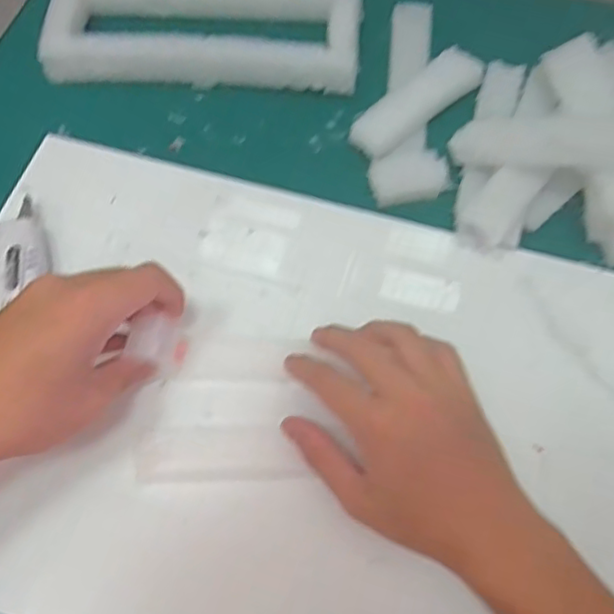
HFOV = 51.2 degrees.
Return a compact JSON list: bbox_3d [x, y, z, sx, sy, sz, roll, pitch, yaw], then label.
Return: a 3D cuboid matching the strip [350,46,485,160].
[{"bbox_3d":[0.083,-0.154,0.478,0.118,0.021,0.034,-41,70,-17],"label":"strip"}]

